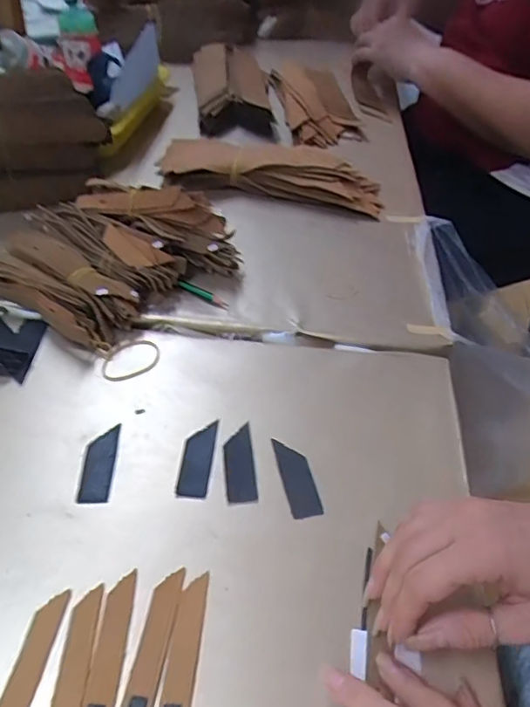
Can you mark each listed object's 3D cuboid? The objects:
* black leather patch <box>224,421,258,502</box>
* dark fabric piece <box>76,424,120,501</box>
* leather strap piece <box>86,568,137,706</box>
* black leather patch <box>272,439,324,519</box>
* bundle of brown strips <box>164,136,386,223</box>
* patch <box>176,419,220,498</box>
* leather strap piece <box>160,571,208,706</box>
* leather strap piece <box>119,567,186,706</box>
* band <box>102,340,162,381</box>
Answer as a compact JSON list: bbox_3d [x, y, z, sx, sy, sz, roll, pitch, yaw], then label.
[{"bbox_3d":[-0.019,0.080,0.407,0.022,0.004,0.063,-3,47,-6],"label":"black leather patch"},{"bbox_3d":[-0.121,0.080,0.403,0.021,0.004,0.063,0,46,-4],"label":"dark fabric piece"},{"bbox_3d":[-0.087,0.181,0.297,0.016,0.004,0.124,2,46,-1],"label":"leather strap piece"},{"bbox_3d":[0.023,0.089,0.401,0.022,0.004,0.063,-8,47,-11],"label":"black leather patch"},{"bbox_3d":[0.007,-0.221,0.666,0.271,0.038,0.084,9,47,5],"label":"bundle of brown strips"},{"bbox_3d":[-0.050,0.076,0.409,0.022,0.004,0.064,5,46,2],"label":"patch"},{"bbox_3d":[-0.047,0.183,0.299,0.017,0.004,0.124,5,46,1],"label":"leather strap piece"},{"bbox_3d":[-0.067,0.180,0.300,0.018,0.004,0.123,8,46,4],"label":"leather strap piece"},{"bbox_3d":[-0.114,0.005,0.474,0.048,0.005,0.048,2,46,-2],"label":"band"}]

